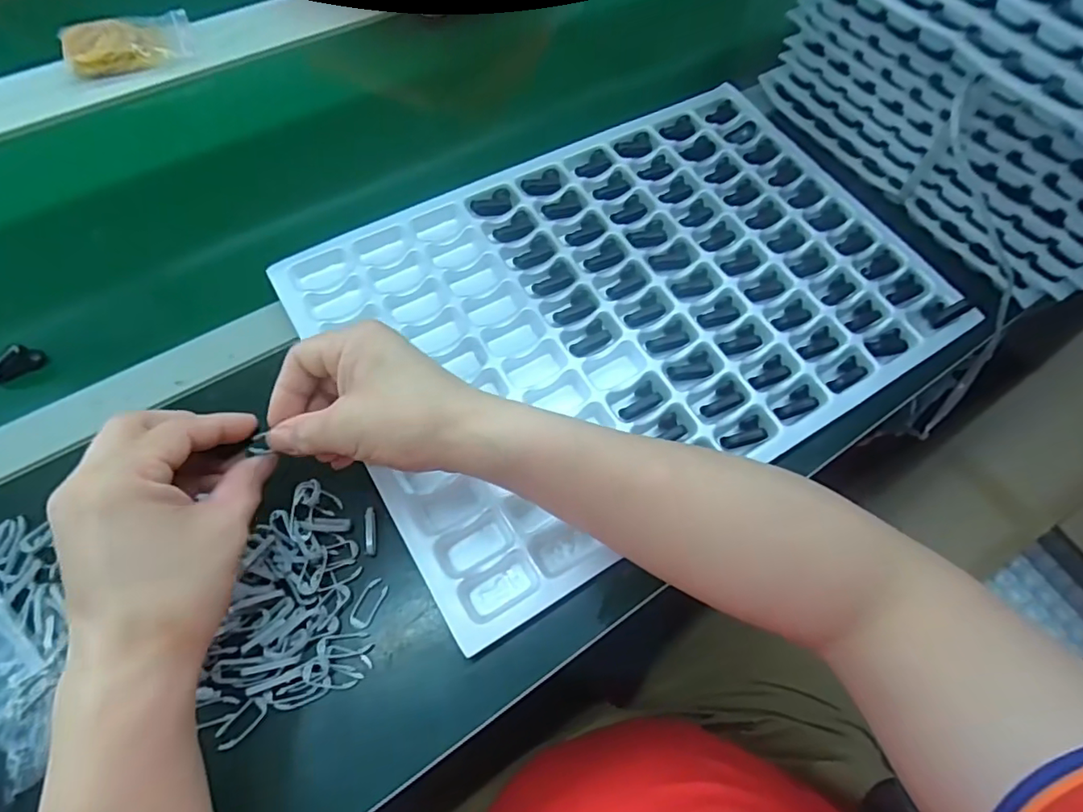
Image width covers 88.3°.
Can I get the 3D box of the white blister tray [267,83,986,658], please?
[{"bbox_3d":[0.070,-0.085,0.450,0.470,0.024,0.325,-28,69,-16],"label":"white blister tray"}]

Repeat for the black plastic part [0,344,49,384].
[{"bbox_3d":[-0.386,-0.030,0.407,0.037,0.022,0.011,-33,70,-18],"label":"black plastic part"}]

